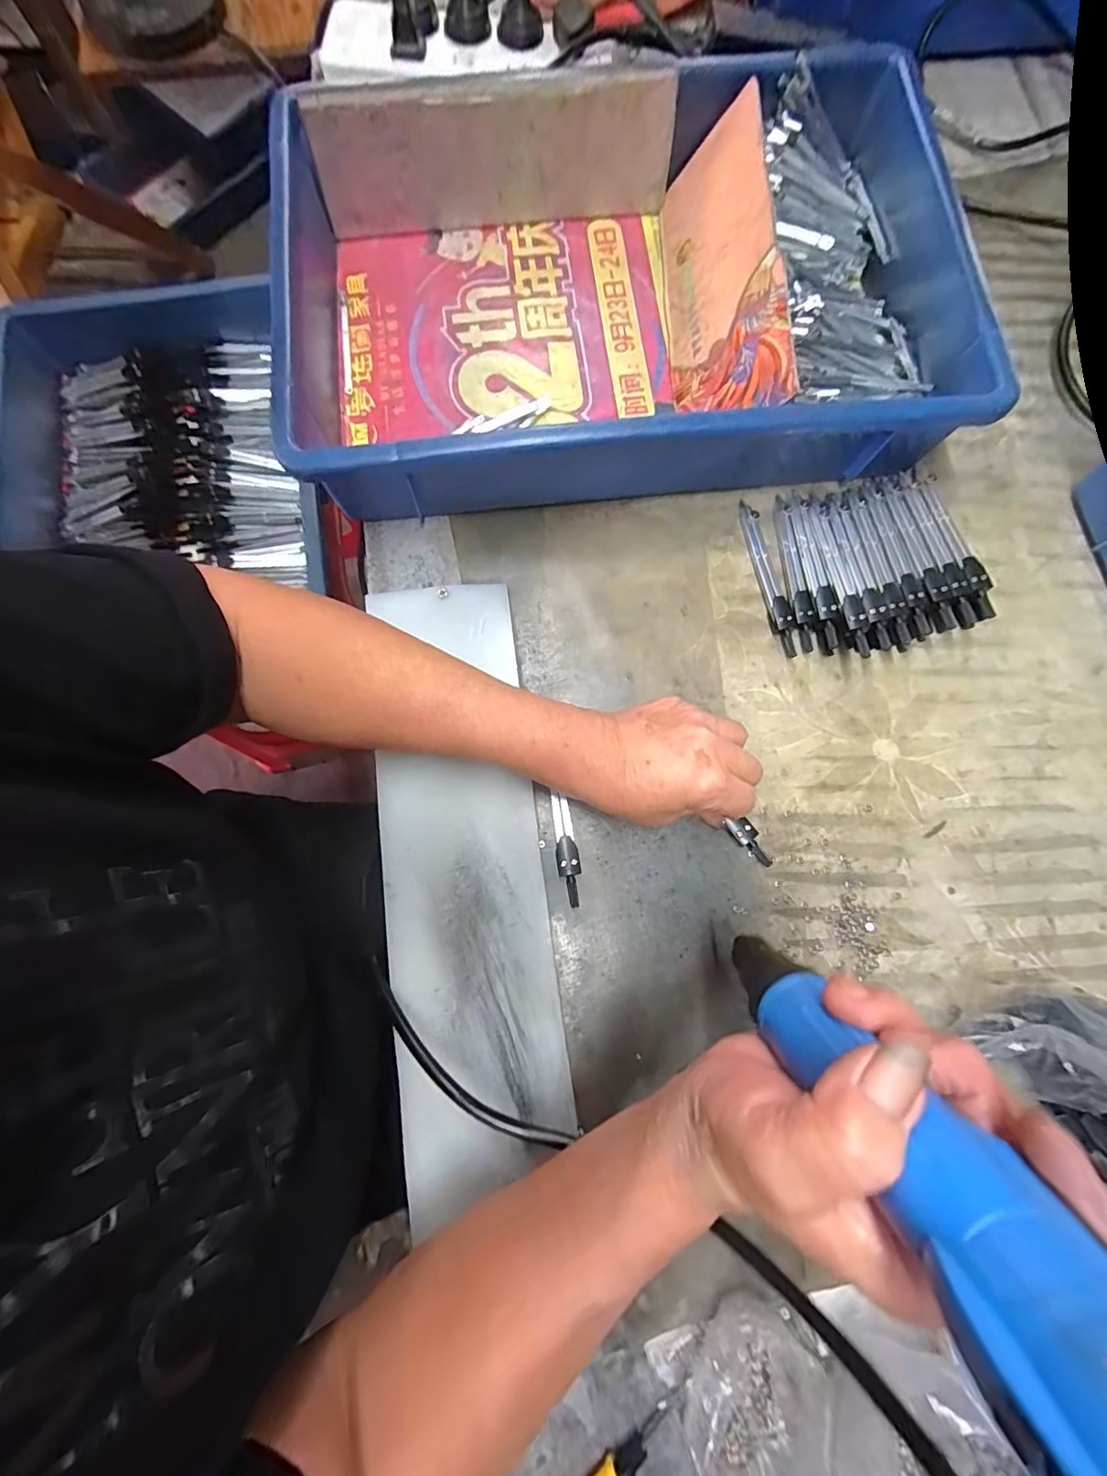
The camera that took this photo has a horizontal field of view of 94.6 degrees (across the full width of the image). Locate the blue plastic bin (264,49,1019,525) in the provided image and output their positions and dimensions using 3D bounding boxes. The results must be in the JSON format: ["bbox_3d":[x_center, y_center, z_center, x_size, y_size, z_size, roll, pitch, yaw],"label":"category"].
[{"bbox_3d":[0.043,-0.289,0.340,0.421,0.073,0.258,-7,80,-2],"label":"blue plastic bin"}]

